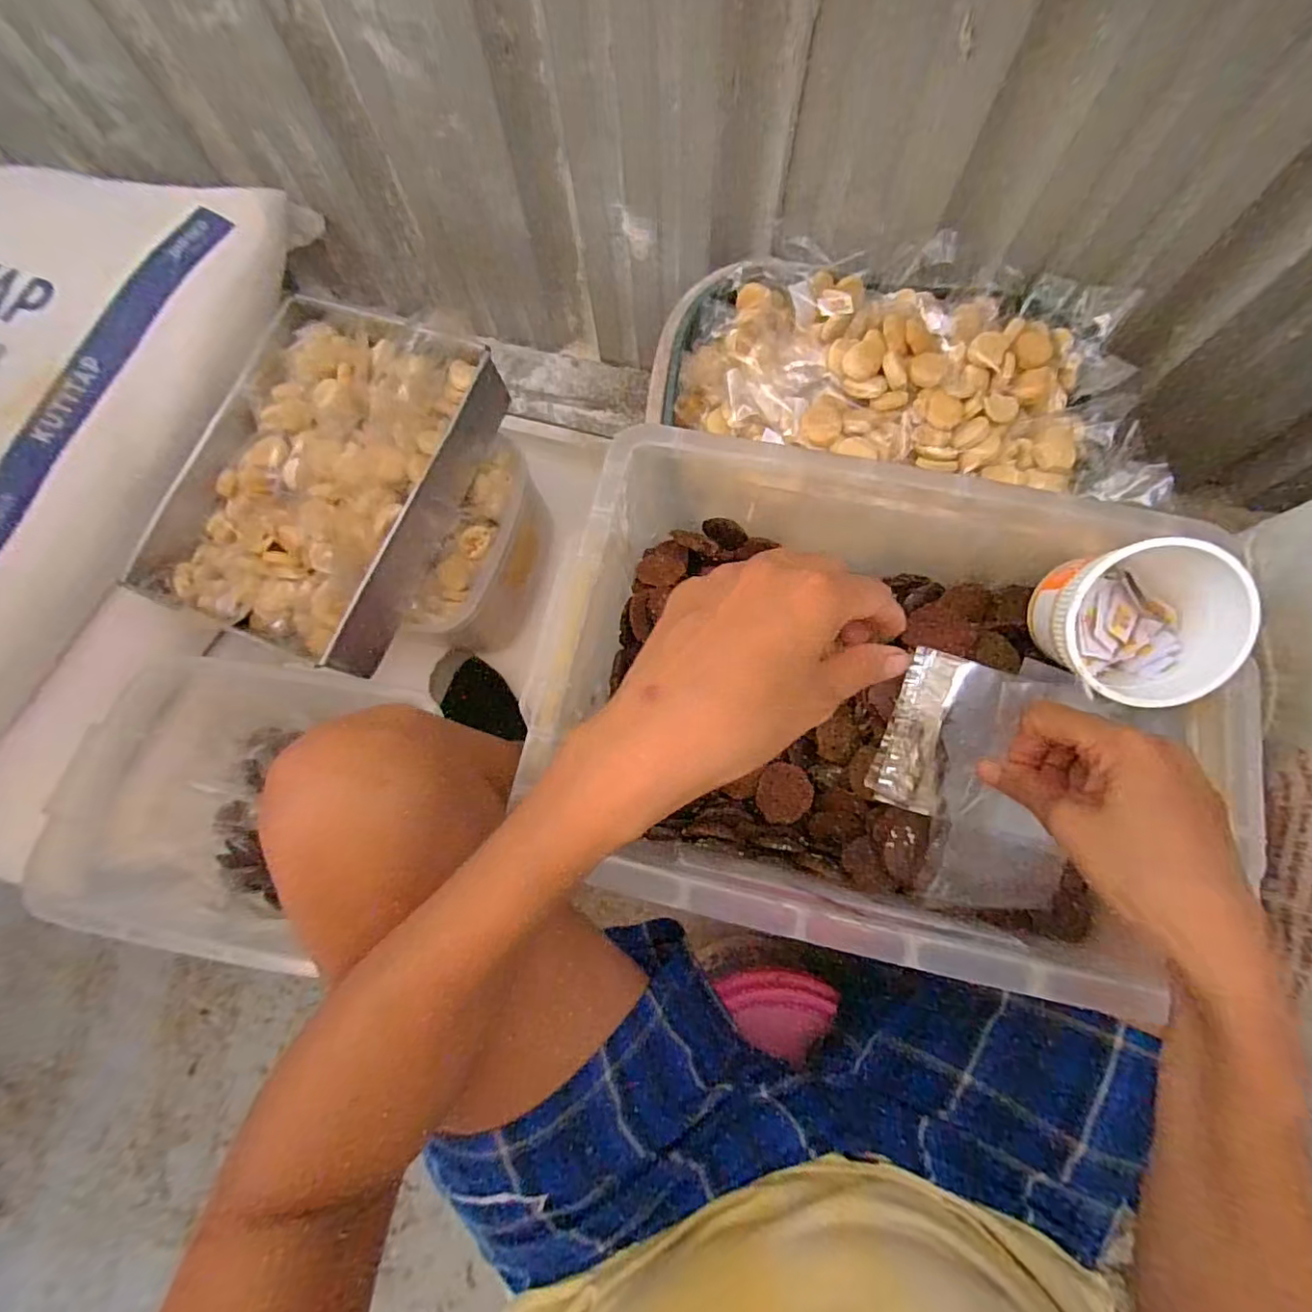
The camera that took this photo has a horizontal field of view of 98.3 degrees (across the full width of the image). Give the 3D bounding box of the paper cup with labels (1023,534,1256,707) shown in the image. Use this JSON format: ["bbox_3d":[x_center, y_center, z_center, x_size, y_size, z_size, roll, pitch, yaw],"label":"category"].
[{"bbox_3d":[0.291,-0.018,0.351,0.104,0.082,0.104,-1,83,6],"label":"paper cup with labels"}]

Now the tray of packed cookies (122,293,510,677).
[{"bbox_3d":[-0.320,-0.175,0.542,0.248,0.071,0.329,22,77,7],"label":"tray of packed cookies"}]

